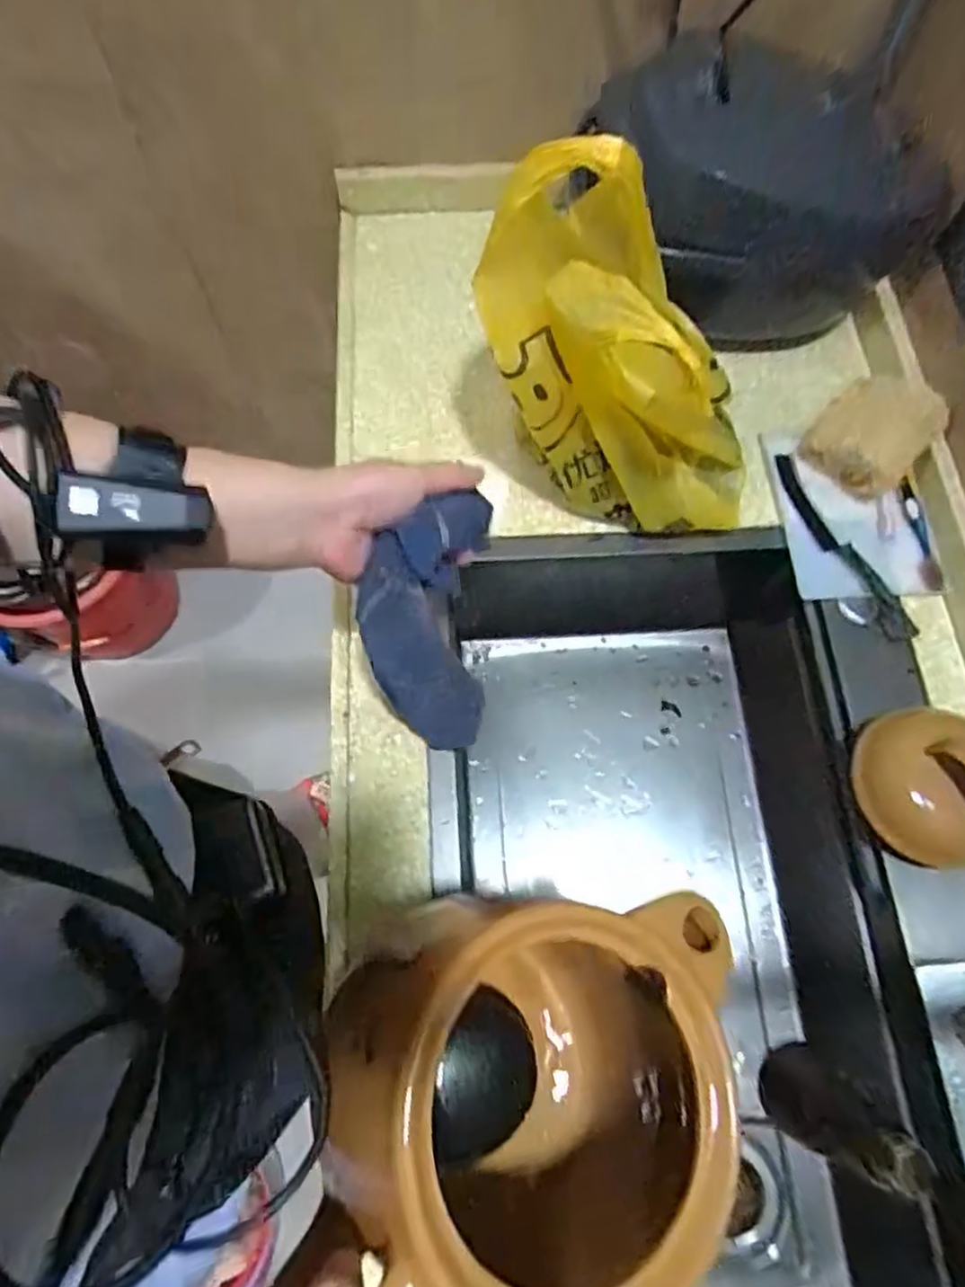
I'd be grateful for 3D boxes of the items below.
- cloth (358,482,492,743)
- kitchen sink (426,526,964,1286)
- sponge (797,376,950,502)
[{"bbox_3d":[-0.036,0.003,0.533,0.098,0.249,0.063,-11,48,-6],"label":"cloth"},{"bbox_3d":[0.182,0.278,0.652,0.402,0.245,0.725,-2,69,-2],"label":"kitchen sink"},{"bbox_3d":[0.360,-0.194,0.647,0.093,0.095,0.075,39,73,13],"label":"sponge"}]

